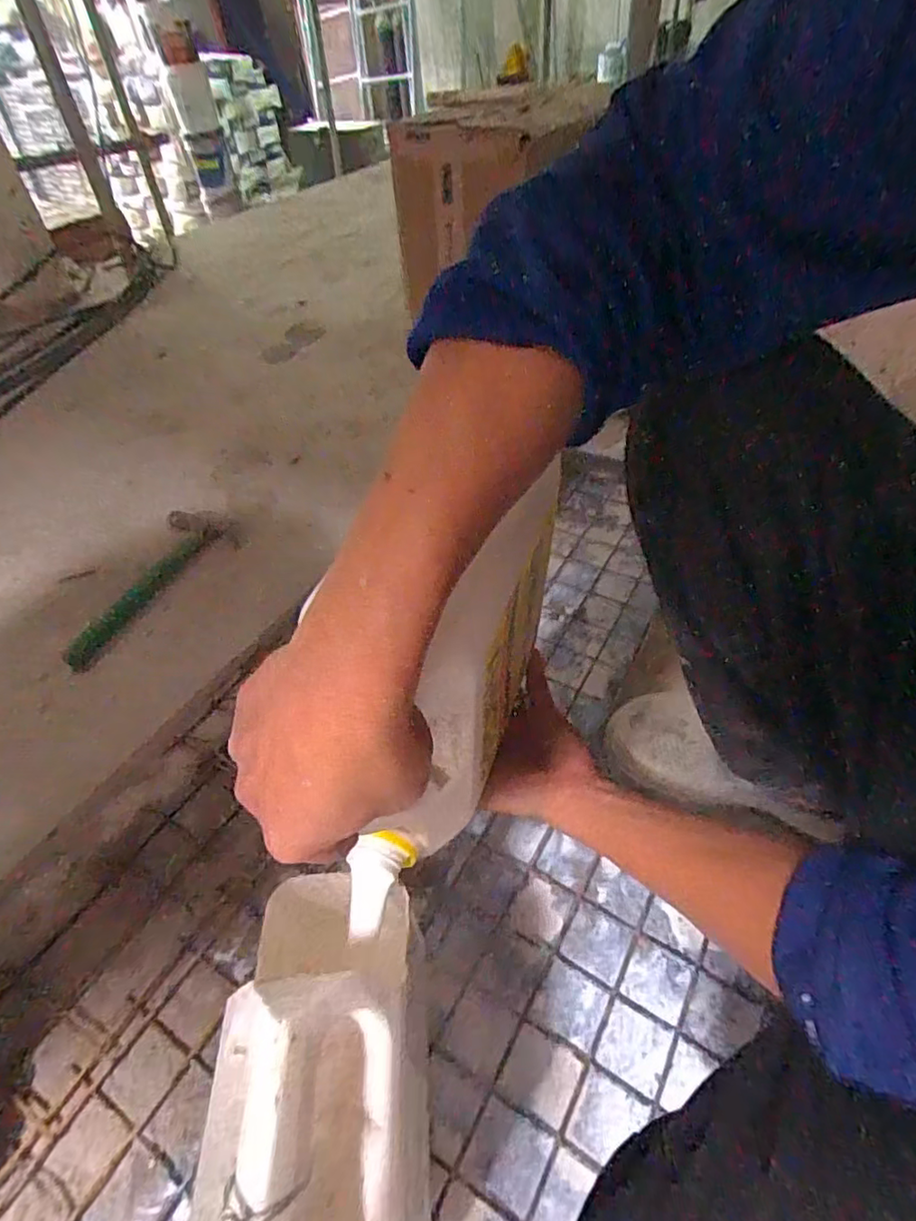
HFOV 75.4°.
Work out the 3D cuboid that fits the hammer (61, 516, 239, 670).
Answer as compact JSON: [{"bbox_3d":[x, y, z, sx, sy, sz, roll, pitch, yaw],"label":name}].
[{"bbox_3d":[-0.455,-0.041,0.860,0.118,0.038,0.315,23,53,24],"label":"hammer"}]

